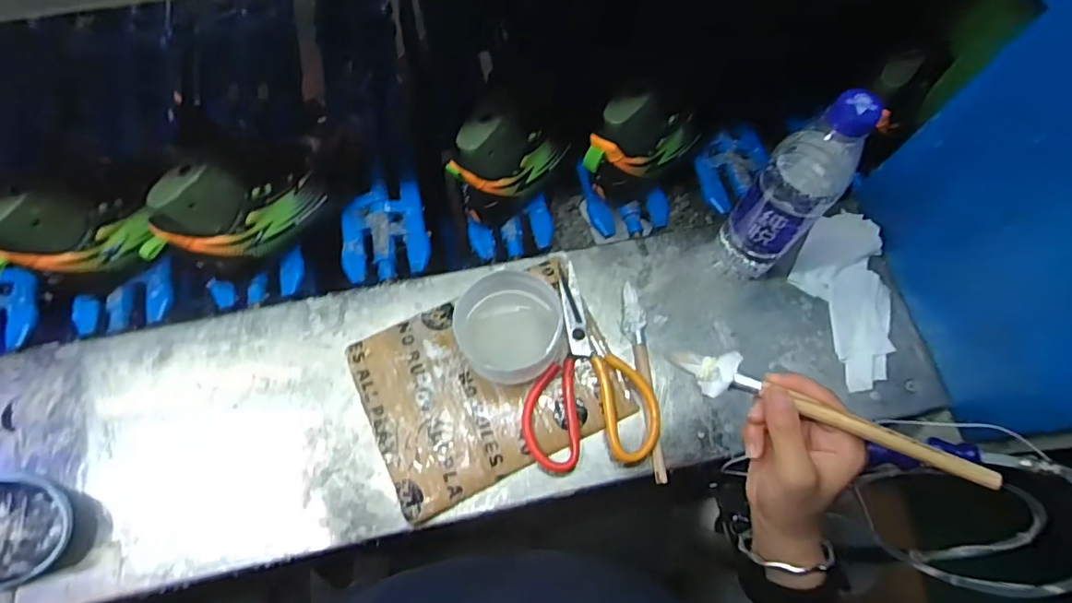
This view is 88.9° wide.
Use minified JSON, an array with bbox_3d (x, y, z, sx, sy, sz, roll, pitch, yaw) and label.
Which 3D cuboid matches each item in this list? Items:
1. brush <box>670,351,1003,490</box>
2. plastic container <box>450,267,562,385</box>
[{"bbox_3d":[0.180,0.072,0.349,0.190,0.022,0.034,20,66,24],"label":"brush"},{"bbox_3d":[-0.023,0.028,0.501,0.089,0.069,0.083,0,70,-1],"label":"plastic container"}]

